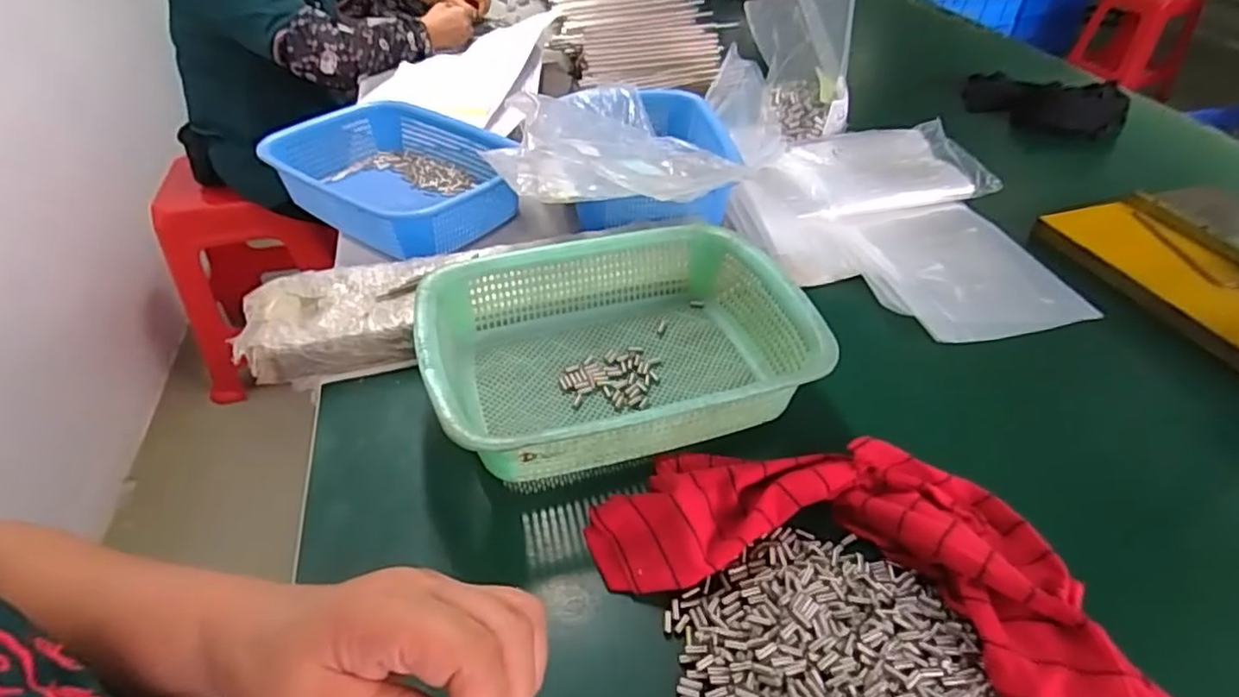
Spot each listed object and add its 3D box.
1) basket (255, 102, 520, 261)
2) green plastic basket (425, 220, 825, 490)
[{"bbox_3d":[-0.251,-0.198,0.761,0.277,0.083,0.209,23,47,24],"label":"basket"},{"bbox_3d":[-0.002,-0.002,0.526,0.290,0.082,0.218,-12,44,-12],"label":"green plastic basket"}]

